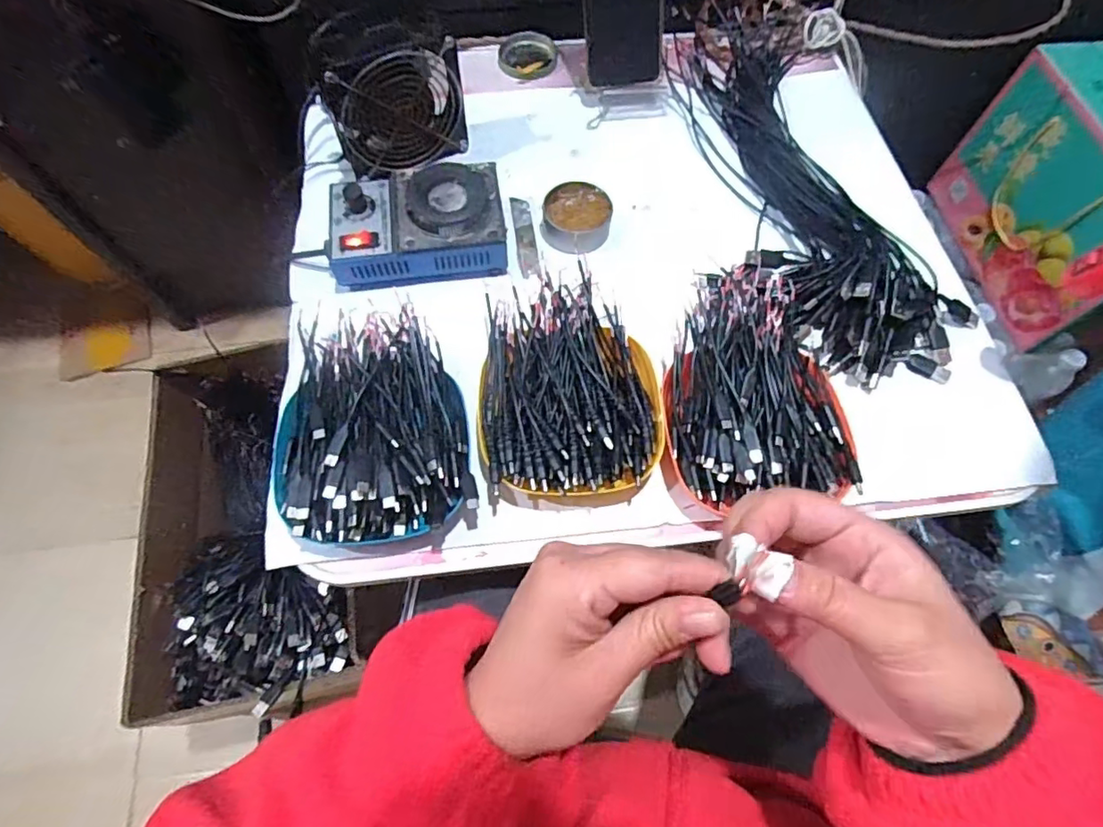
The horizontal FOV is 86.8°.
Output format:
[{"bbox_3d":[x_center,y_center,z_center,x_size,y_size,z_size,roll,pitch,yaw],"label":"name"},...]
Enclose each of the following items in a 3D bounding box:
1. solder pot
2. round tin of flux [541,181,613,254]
[{"bbox_3d":[-0.119,-0.167,0.520,0.151,0.061,0.098,-8,67,-4],"label":"solder pot"},{"bbox_3d":[0.023,-0.182,0.551,0.064,0.026,0.073,12,67,4],"label":"round tin of flux"}]

